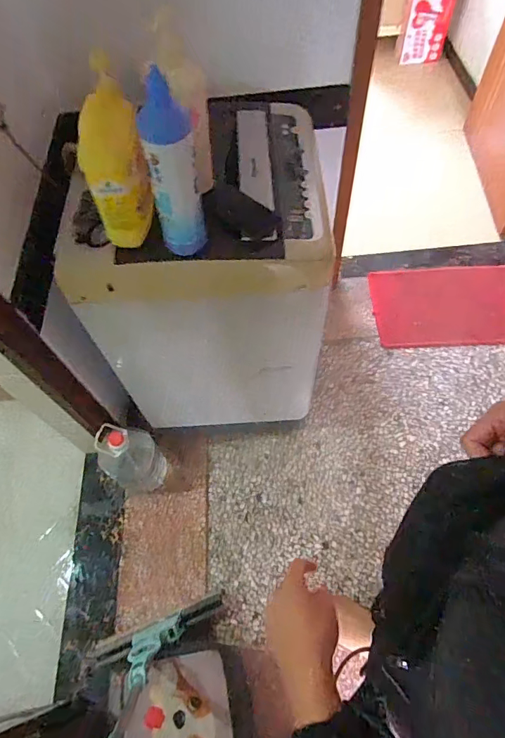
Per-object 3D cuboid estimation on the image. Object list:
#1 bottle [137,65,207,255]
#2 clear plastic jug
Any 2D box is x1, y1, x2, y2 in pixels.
[{"bbox_3d":[-0.120,-0.295,0.662,0.072,0.256,0.059,-8,61,-1],"label":"bottle"},{"bbox_3d":[-0.376,0.275,1.362,0.140,0.315,0.154,-1,63,2],"label":"clear plastic jug"}]

